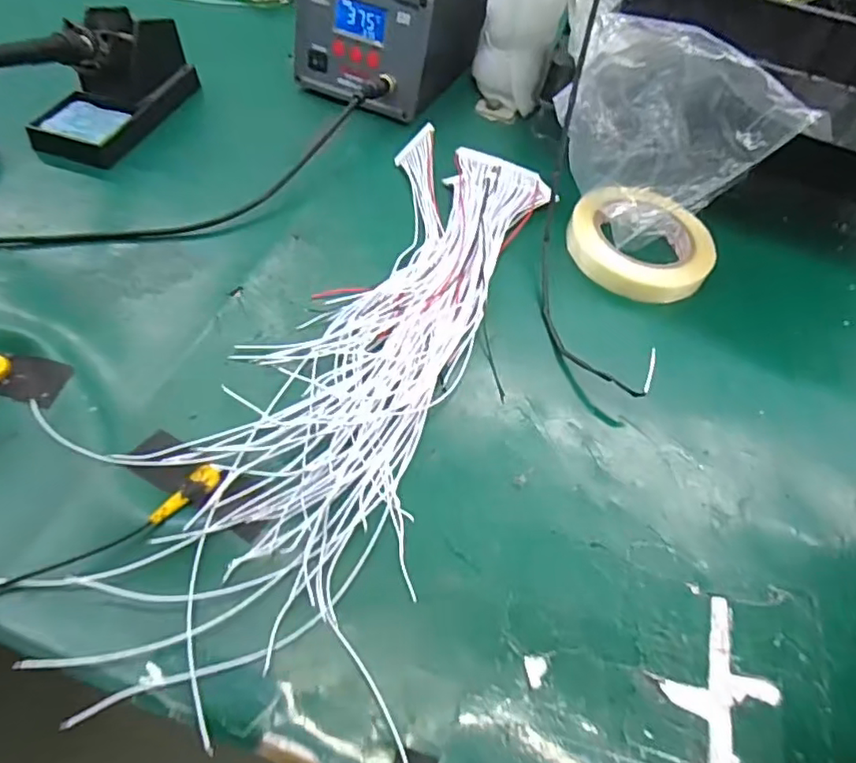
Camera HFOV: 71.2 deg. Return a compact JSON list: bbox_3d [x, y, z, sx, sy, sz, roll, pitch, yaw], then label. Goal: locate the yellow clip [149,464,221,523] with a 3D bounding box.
[{"bbox_3d":[-0.130,0.061,0.323,0.016,0.005,0.043,33,50,15],"label":"yellow clip"}]

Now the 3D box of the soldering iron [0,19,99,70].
[{"bbox_3d":[-0.304,-0.228,0.418,0.021,0.022,0.180,19,37,7],"label":"soldering iron"}]

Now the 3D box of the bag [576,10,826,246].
[{"bbox_3d":[0.182,-0.180,0.459,0.151,0.143,0.088,21,55,6],"label":"bag"}]

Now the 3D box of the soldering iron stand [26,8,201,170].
[{"bbox_3d":[-0.278,-0.263,0.527,0.073,0.077,0.152,18,53,4],"label":"soldering iron stand"}]

